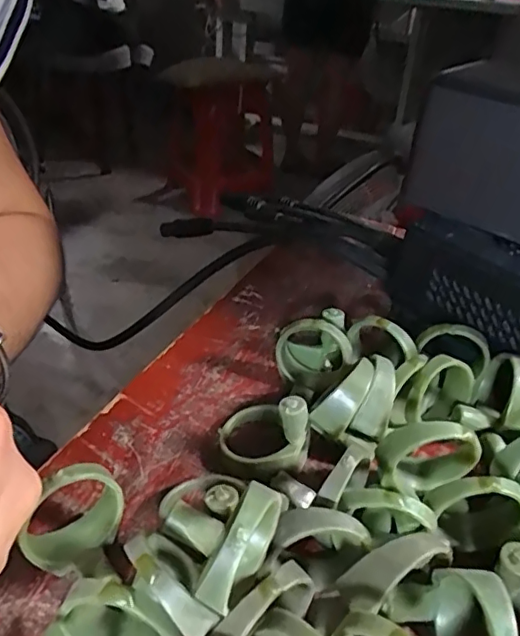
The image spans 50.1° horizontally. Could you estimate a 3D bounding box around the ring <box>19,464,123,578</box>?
[{"bbox_3d":[-0.048,0.051,0.141,0.025,0.029,0.008,-13,39,-22],"label":"ring"}]

